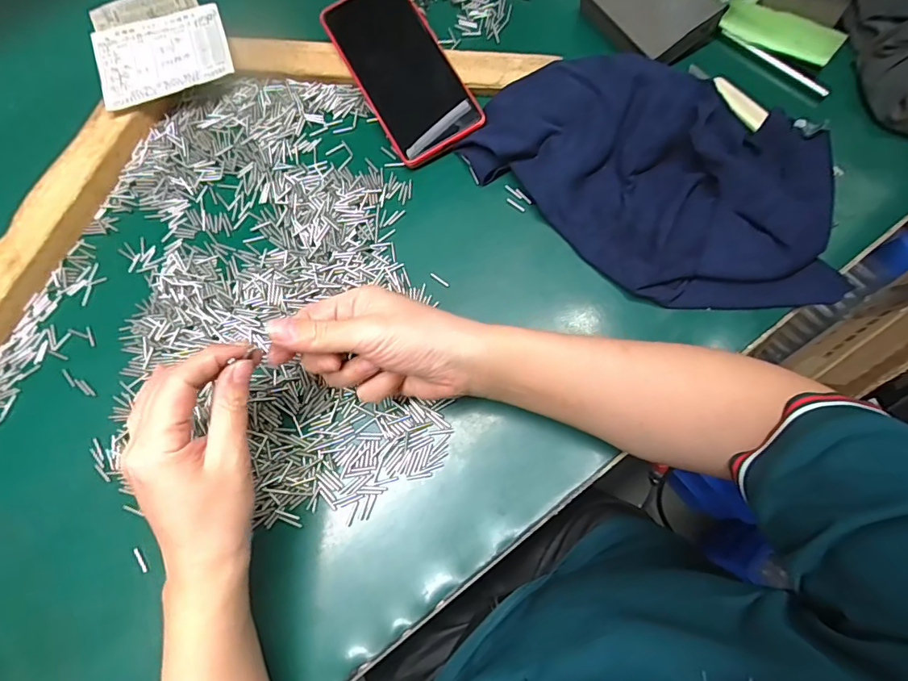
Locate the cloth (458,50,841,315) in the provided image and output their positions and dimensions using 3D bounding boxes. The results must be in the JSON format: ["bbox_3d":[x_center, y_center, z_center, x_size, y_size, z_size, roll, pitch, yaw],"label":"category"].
[{"bbox_3d":[0.161,-0.132,0.375,0.283,0.035,0.185,30,78,9],"label":"cloth"}]

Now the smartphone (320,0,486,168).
[{"bbox_3d":[-0.045,-0.233,0.412,0.078,0.008,0.168,-29,80,0],"label":"smartphone"}]

